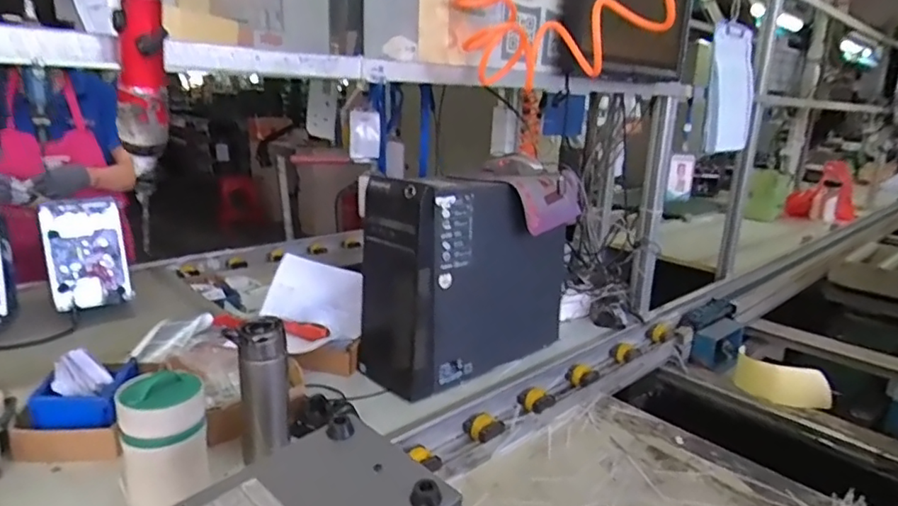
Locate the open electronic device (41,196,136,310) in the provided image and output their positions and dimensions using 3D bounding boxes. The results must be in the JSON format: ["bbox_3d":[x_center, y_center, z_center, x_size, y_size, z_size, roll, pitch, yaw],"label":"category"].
[{"bbox_3d":[-0.837,0.001,1.308,0.157,0.246,0.047,-11,3,-33],"label":"open electronic device"}]

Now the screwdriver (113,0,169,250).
[{"bbox_3d":[-0.284,-0.121,0.527,0.038,0.216,0.065,-11,20,-42],"label":"screwdriver"}]

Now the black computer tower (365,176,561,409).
[{"bbox_3d":[0.043,0.046,1.106,0.396,0.373,0.187,-11,20,-42],"label":"black computer tower"}]

